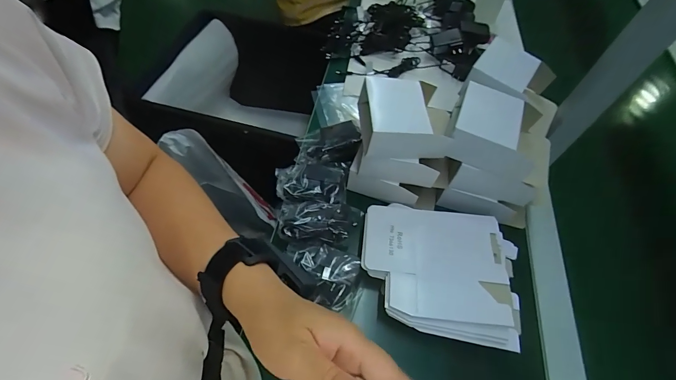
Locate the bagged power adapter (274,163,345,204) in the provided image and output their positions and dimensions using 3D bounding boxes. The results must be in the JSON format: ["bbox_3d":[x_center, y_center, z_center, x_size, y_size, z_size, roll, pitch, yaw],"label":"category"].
[{"bbox_3d":[-0.044,-0.015,0.553,0.118,0.034,0.090,3,57,-3],"label":"bagged power adapter"}]

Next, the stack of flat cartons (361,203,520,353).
[{"bbox_3d":[0.142,0.104,0.468,0.216,0.031,0.175,14,57,4],"label":"stack of flat cartons"}]

